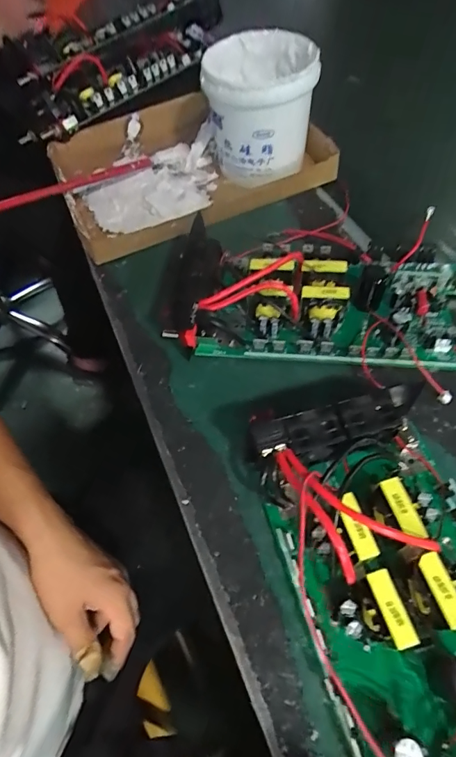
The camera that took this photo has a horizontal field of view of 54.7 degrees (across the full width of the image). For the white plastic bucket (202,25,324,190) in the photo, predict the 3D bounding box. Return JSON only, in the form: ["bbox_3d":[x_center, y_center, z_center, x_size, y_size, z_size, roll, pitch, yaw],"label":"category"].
[{"bbox_3d":[0.041,-0.321,0.522,0.122,0.112,0.145,8,58,10],"label":"white plastic bucket"}]

